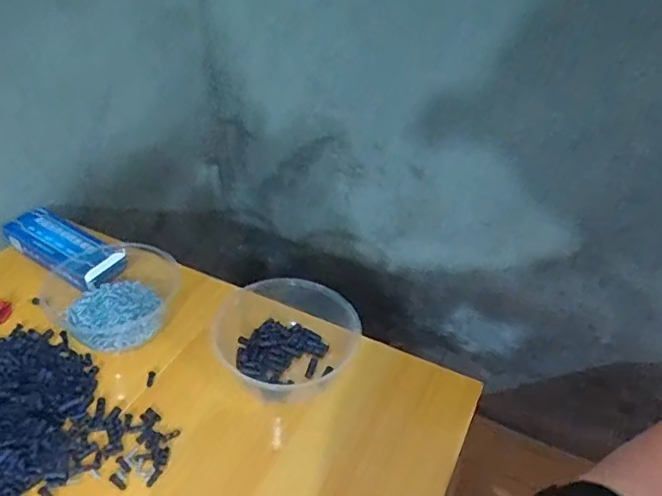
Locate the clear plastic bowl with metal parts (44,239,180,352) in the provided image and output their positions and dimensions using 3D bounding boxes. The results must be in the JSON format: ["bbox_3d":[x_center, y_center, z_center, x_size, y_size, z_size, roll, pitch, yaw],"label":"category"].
[{"bbox_3d":[-0.238,0.051,0.628,0.138,0.041,0.143,3,37,-2],"label":"clear plastic bowl with metal parts"}]

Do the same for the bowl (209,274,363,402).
[{"bbox_3d":[-0.047,0.083,0.587,0.131,0.067,0.139,3,37,-2],"label":"bowl"}]

